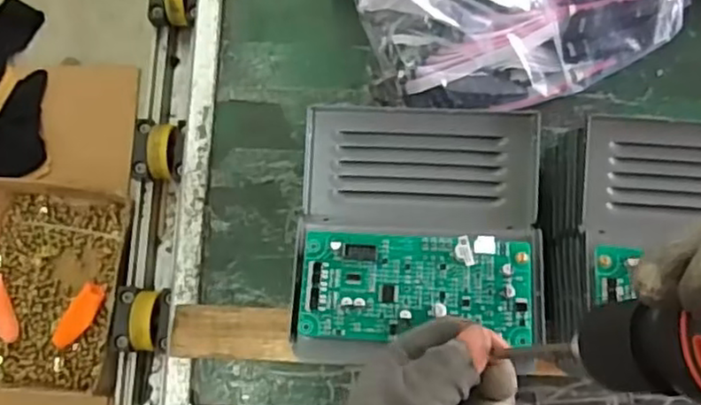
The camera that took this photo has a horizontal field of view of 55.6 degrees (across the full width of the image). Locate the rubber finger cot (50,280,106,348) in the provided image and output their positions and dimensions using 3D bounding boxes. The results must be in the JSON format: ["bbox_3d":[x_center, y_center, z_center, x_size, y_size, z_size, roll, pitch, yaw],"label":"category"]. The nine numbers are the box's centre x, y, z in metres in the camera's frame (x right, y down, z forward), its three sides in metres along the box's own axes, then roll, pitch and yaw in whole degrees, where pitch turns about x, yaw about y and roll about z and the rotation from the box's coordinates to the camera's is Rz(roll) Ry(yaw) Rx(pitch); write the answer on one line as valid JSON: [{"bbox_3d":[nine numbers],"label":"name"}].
[{"bbox_3d":[-0.230,0.097,0.564,0.022,0.012,0.059,30,79,8],"label":"rubber finger cot"}]

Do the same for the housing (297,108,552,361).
[{"bbox_3d":[0.045,0.014,0.422,0.153,0.035,0.161,1,77,2],"label":"housing"}]

